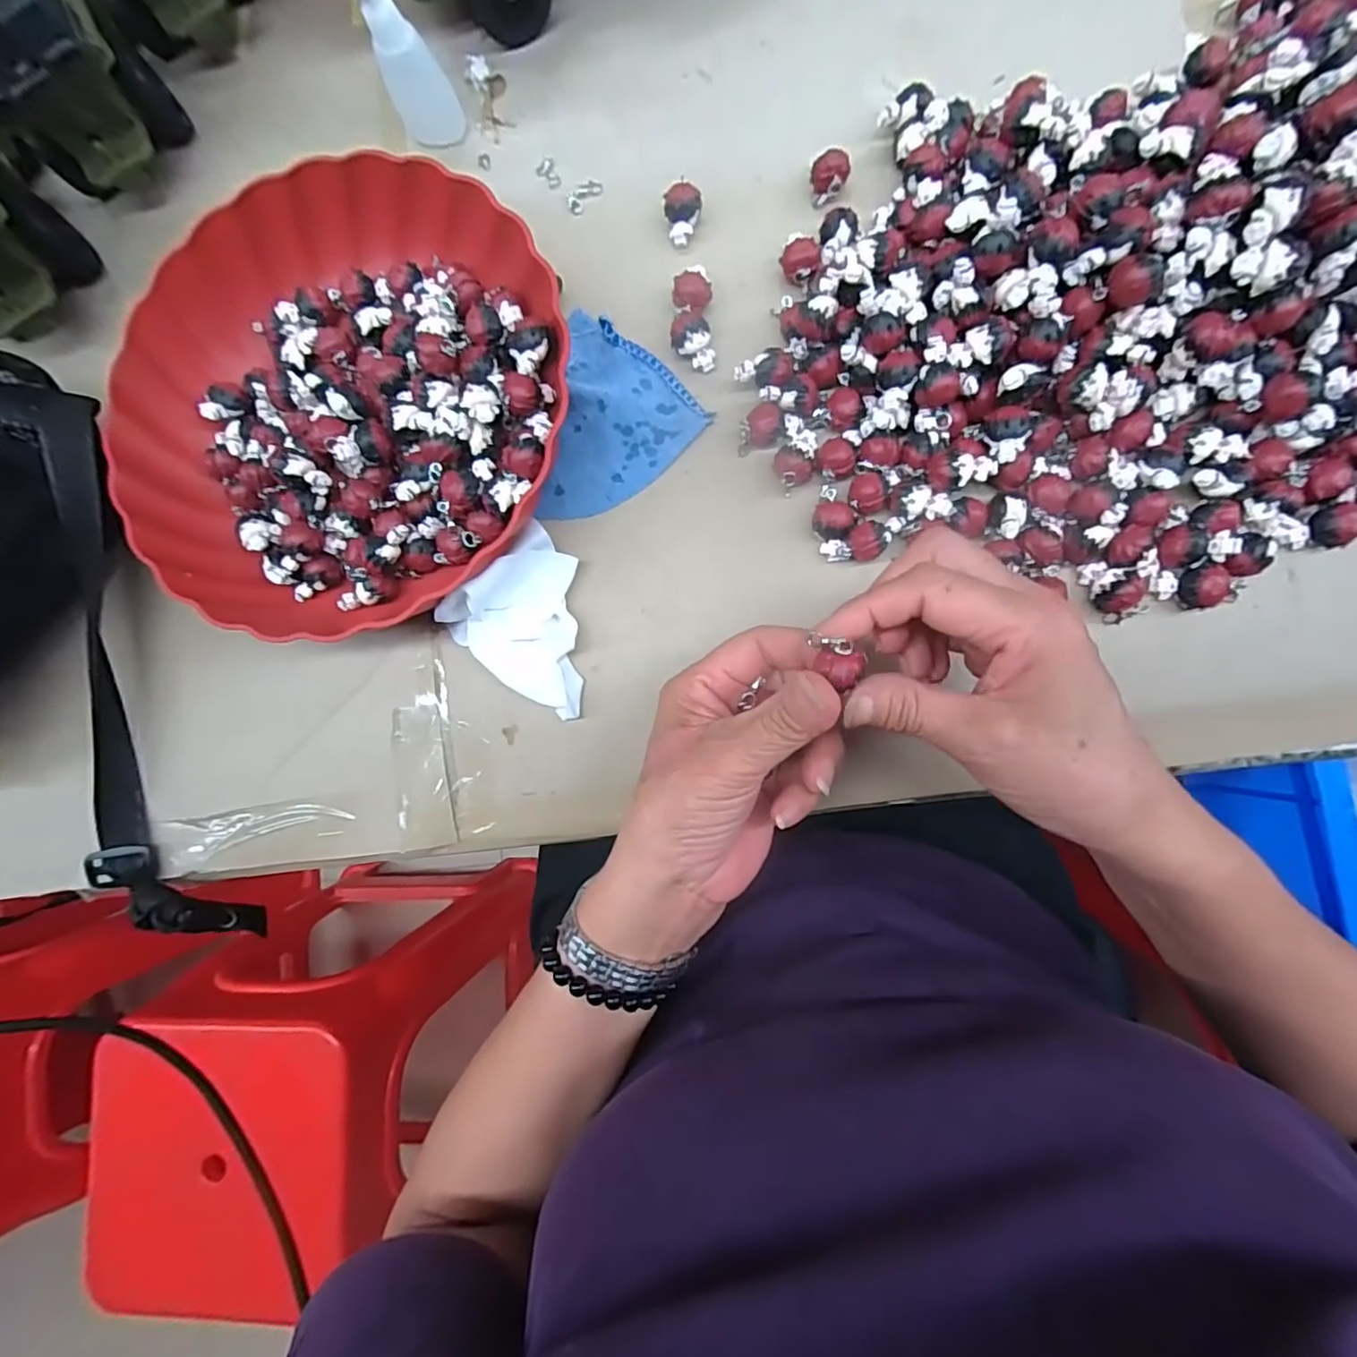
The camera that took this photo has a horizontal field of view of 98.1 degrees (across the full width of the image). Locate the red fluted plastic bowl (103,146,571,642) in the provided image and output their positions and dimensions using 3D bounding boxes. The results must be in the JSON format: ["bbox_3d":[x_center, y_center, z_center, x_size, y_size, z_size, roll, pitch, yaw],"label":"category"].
[{"bbox_3d":[-0.175,-0.144,0.313,0.236,0.050,0.235,-3,85,6],"label":"red fluted plastic bowl"}]

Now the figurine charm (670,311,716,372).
[{"bbox_3d":[0.007,-0.178,0.311,0.021,0.016,0.027,-11,84,5],"label":"figurine charm"}]

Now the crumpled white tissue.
[{"bbox_3d":[-0.069,-0.026,0.297,0.076,0.038,0.071,43,91,8],"label":"crumpled white tissue"}]

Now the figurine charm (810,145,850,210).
[{"bbox_3d":[0.082,-0.271,0.319,0.019,0.017,0.018,-1,85,6],"label":"figurine charm"}]

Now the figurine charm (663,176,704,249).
[{"bbox_3d":[0.004,-0.255,0.325,0.021,0.016,0.029,-6,84,6],"label":"figurine charm"}]

